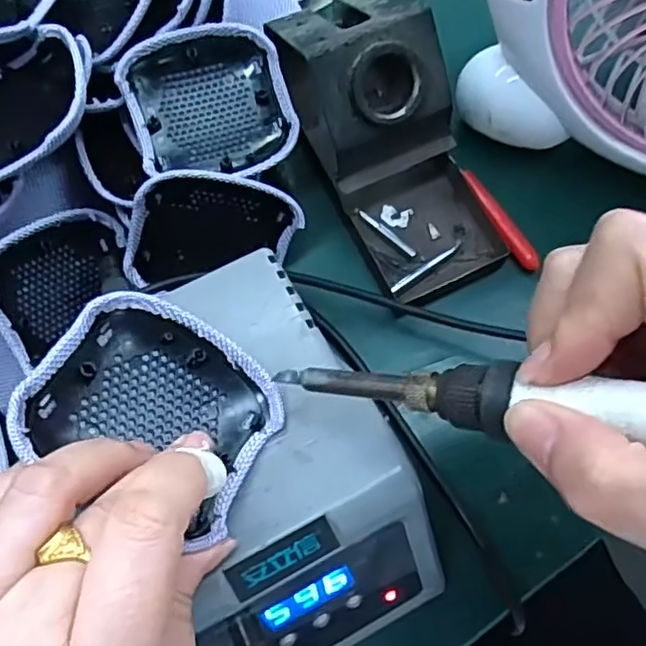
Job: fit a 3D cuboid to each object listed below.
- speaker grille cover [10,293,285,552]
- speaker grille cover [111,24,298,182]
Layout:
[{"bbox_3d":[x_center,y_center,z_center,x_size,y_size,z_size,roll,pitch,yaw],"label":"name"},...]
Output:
[{"bbox_3d":[-0.059,0.031,0.222,0.080,0.015,0.073,33,56,-16],"label":"speaker grille cover"},{"bbox_3d":[-0.058,-0.111,0.322,0.079,0.016,0.075,-18,95,-11],"label":"speaker grille cover"}]

